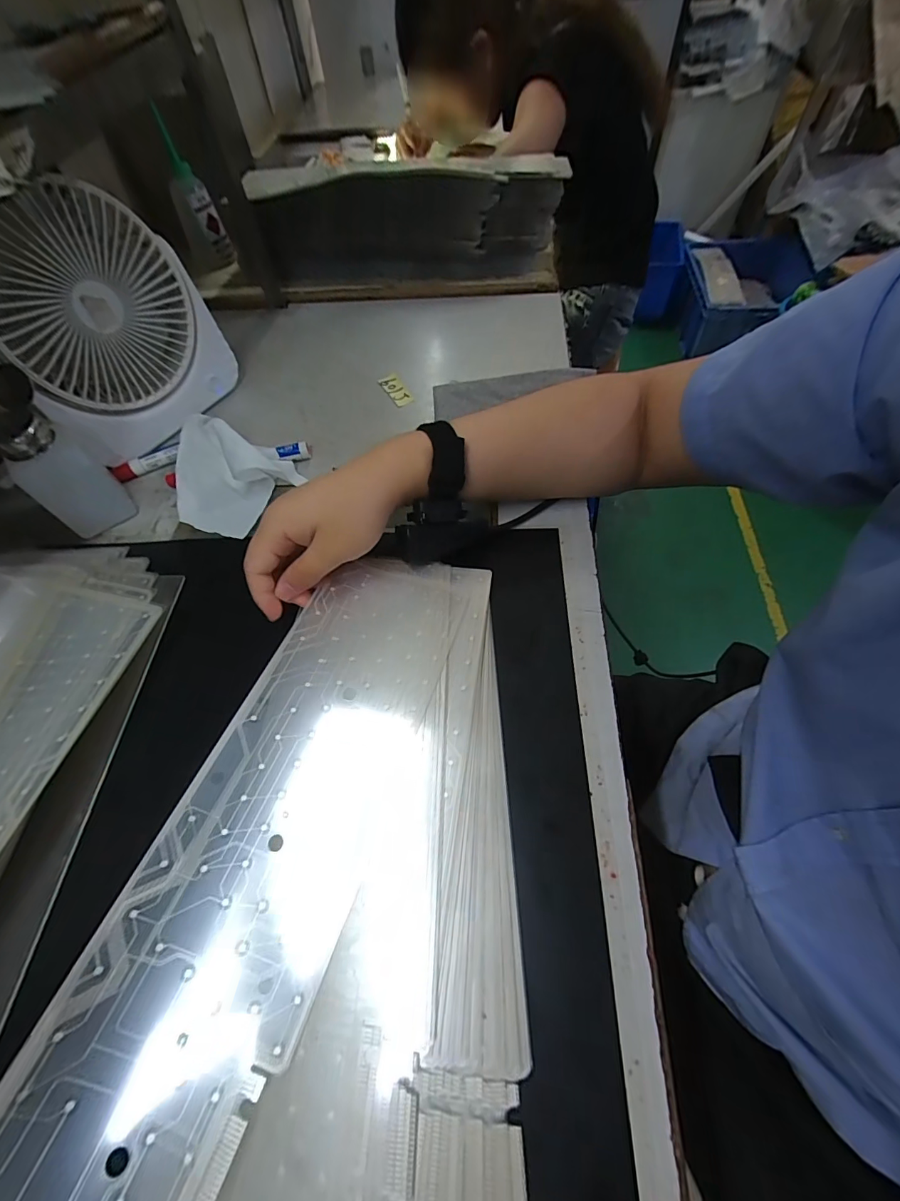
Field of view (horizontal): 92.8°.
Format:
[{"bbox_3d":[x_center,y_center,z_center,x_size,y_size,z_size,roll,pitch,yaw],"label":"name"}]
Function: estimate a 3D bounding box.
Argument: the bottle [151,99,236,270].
[{"bbox_3d":[-0.374,-0.576,0.613,0.058,0.153,0.047,-27,62,-10],"label":"bottle"}]

